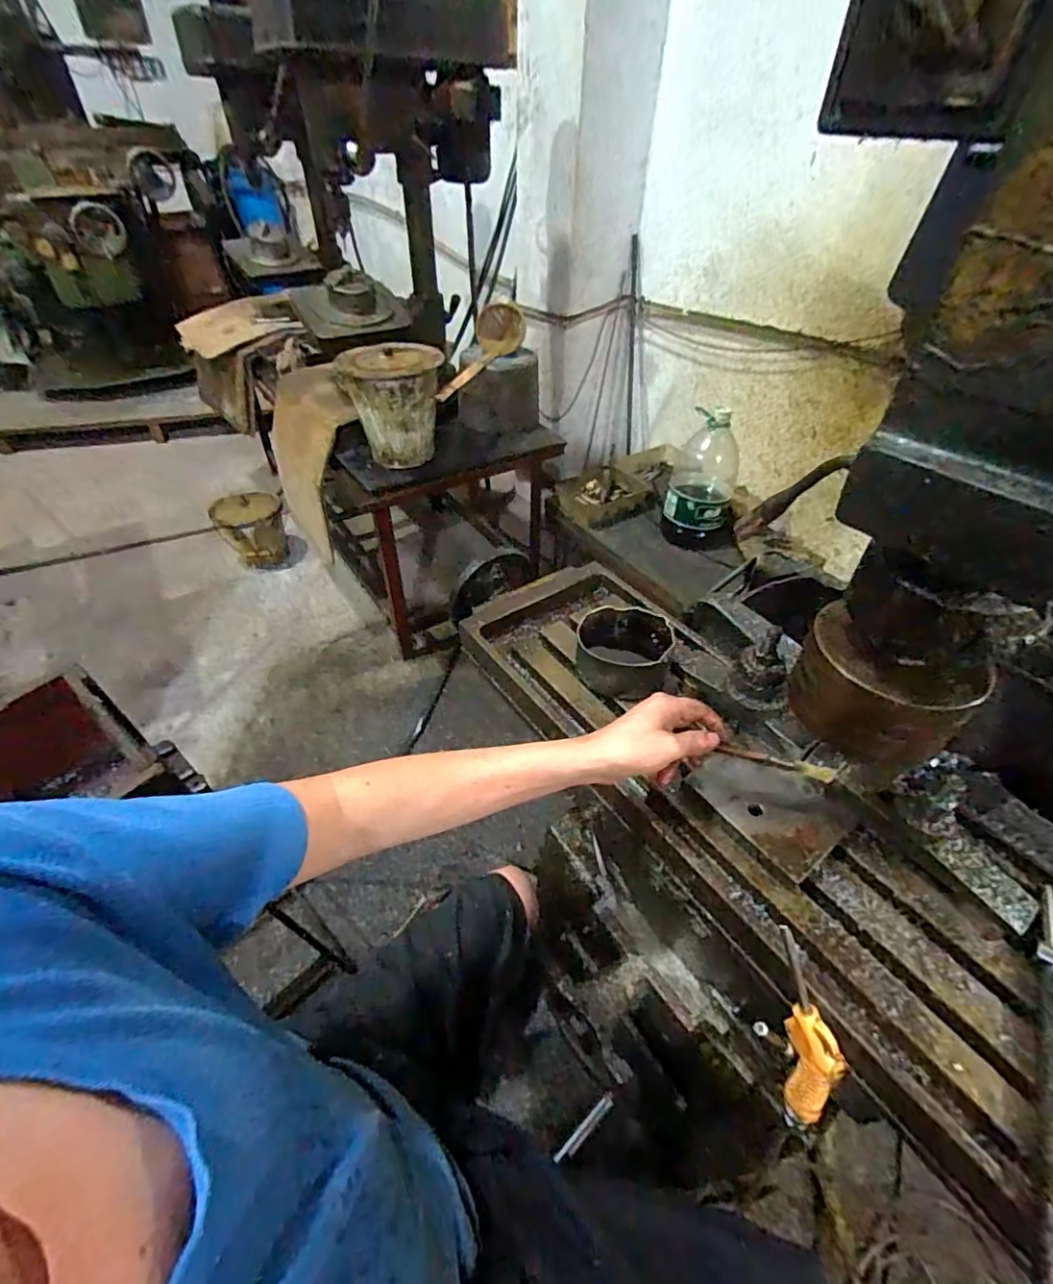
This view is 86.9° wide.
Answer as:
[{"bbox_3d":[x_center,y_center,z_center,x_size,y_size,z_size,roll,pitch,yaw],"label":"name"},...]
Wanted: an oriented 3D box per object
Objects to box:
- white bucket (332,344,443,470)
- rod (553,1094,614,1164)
[{"bbox_3d":[-0.340,-0.605,1.436,0.252,0.254,0.227,-4,45,-5],"label":"white bucket"},{"bbox_3d":[0.057,0.475,0.542,0.073,0.011,0.012,-32,53,-29],"label":"rod"}]

